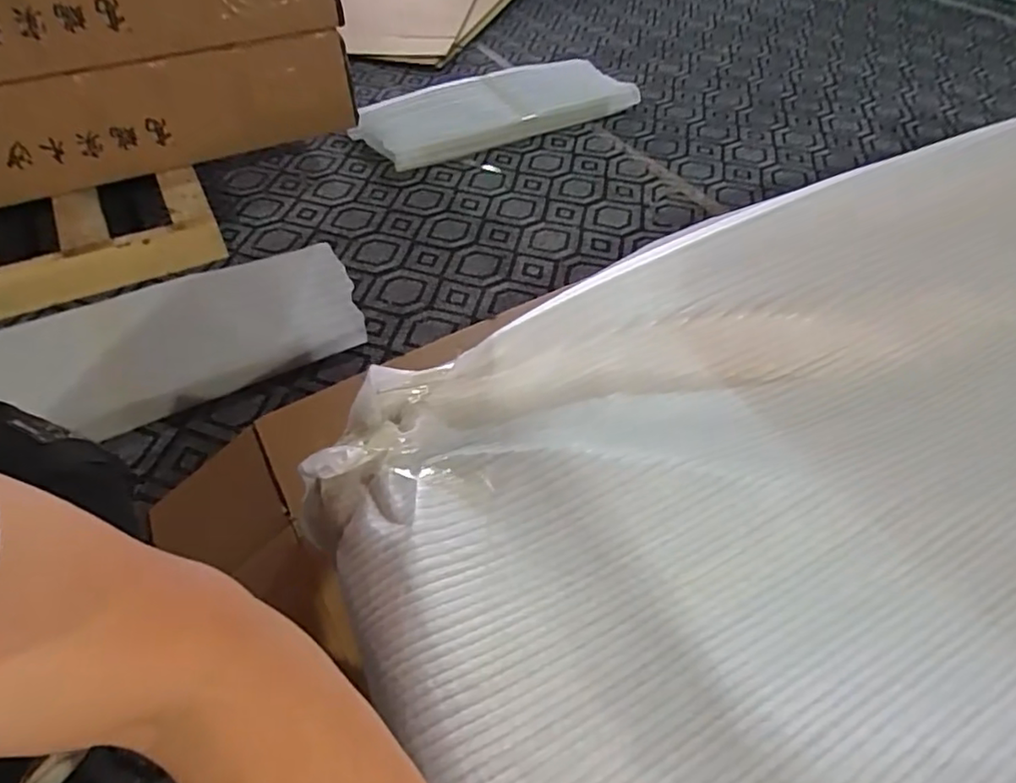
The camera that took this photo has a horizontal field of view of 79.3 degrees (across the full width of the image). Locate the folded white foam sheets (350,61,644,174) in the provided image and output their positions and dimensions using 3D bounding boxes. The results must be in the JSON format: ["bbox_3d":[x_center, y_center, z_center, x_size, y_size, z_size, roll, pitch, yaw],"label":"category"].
[{"bbox_3d":[-0.026,-0.773,1.678,0.737,0.099,0.254,-19,50,-14],"label":"folded white foam sheets"}]

